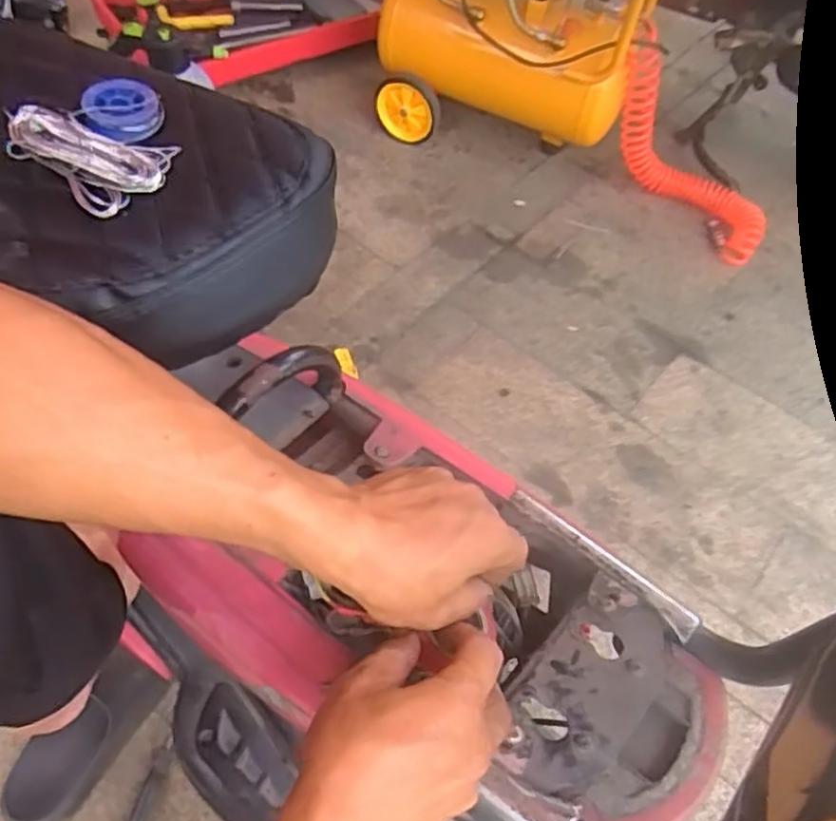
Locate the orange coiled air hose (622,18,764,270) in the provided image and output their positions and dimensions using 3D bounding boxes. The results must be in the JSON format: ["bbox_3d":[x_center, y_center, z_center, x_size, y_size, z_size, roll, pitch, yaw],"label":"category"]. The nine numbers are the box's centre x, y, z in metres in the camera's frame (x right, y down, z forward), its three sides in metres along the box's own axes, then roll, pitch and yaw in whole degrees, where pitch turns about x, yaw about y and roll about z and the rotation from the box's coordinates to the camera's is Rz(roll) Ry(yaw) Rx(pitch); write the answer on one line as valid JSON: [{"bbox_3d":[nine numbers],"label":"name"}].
[{"bbox_3d":[0.523,-0.501,1.451,0.106,0.219,0.462,-43,100,-26],"label":"orange coiled air hose"}]

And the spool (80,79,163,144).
[{"bbox_3d":[-0.155,-0.157,0.379,0.039,0.016,0.038,2,56,-3],"label":"spool"}]

